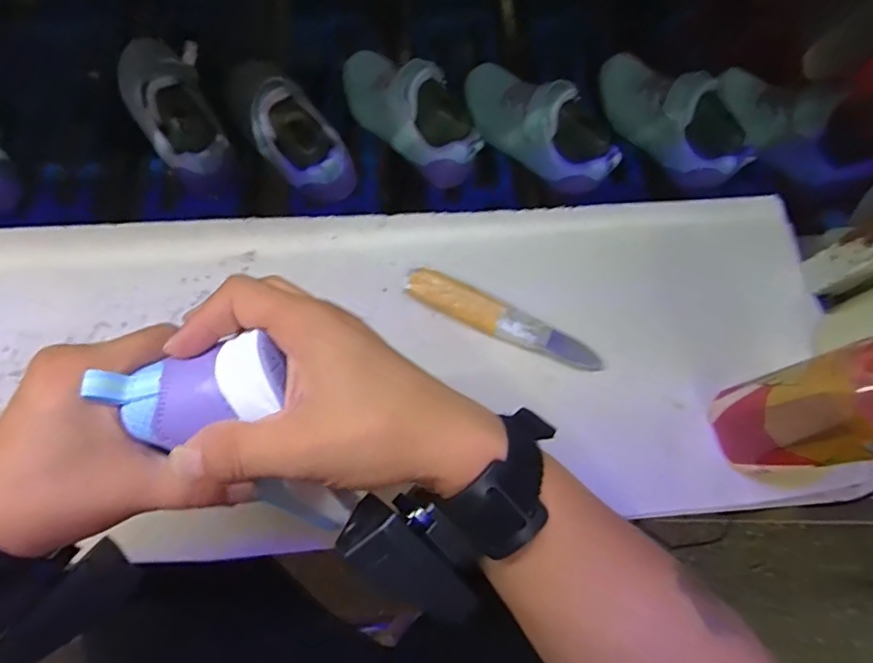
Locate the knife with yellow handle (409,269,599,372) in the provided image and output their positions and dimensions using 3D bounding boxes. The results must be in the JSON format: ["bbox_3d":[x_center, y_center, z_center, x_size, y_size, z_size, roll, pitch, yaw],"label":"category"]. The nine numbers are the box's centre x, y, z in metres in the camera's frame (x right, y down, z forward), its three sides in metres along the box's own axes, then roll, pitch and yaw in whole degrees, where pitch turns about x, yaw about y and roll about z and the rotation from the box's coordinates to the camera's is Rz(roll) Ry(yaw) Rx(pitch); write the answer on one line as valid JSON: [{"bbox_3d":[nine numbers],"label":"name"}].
[{"bbox_3d":[0.052,-0.008,0.429,0.161,0.027,0.026,24,71,7],"label":"knife with yellow handle"}]

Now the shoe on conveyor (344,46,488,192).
[{"bbox_3d":[-0.030,-0.228,0.547,0.065,0.083,0.186,-40,76,-15],"label":"shoe on conveyor"}]

